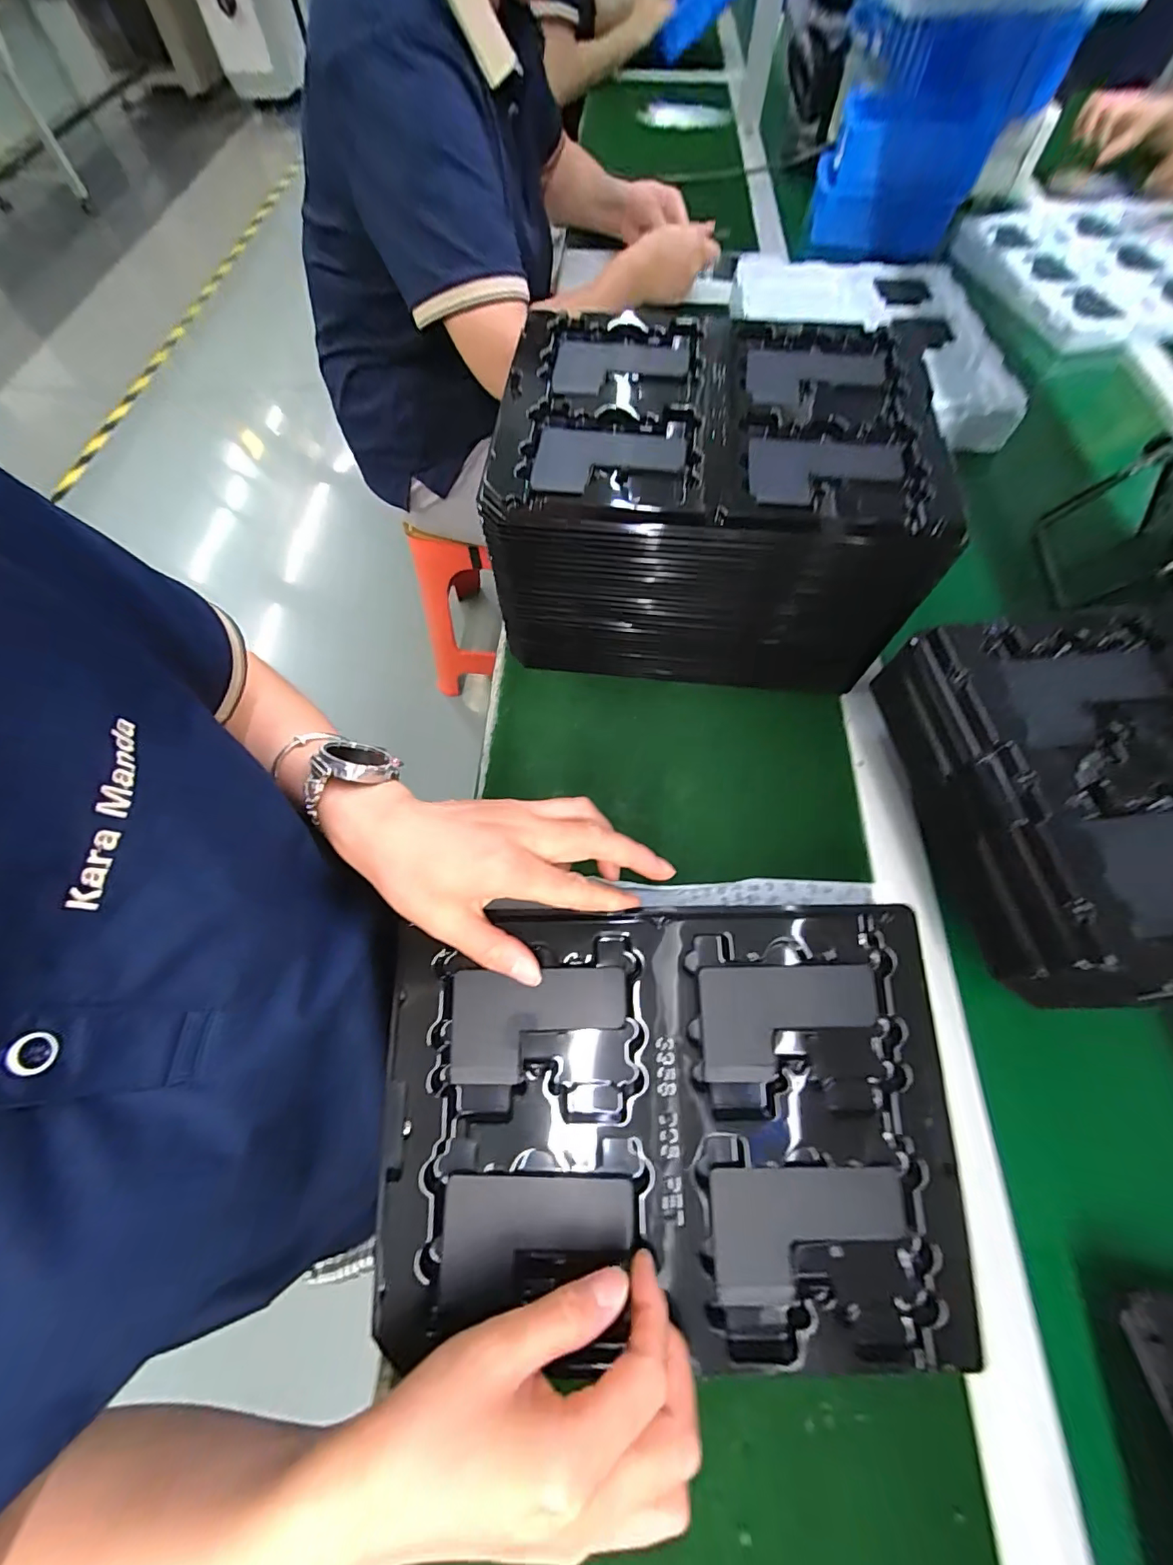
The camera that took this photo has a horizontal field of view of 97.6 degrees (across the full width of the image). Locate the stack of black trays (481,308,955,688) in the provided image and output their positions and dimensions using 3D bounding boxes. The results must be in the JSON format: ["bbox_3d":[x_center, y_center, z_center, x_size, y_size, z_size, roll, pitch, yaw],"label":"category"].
[{"bbox_3d":[0.089,-0.209,0.414,0.285,0.170,0.203,6,66,3],"label":"stack of black trays"}]

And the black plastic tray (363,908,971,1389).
[{"bbox_3d":[0.040,0.175,0.270,0.288,0.016,0.205,-1,77,1],"label":"black plastic tray"}]

